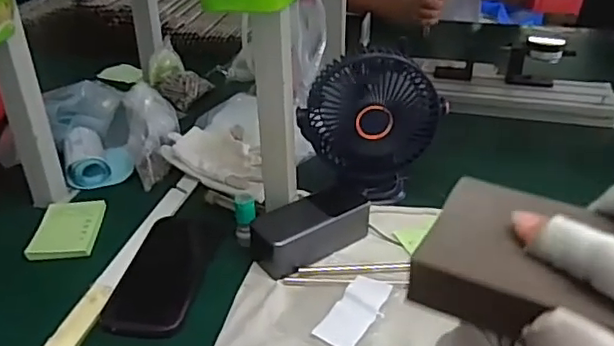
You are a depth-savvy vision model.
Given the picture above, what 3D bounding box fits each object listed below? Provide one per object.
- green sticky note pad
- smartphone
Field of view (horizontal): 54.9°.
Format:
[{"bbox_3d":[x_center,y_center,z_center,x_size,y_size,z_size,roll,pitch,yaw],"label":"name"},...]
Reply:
[{"bbox_3d":[-0.278,0.065,0.688,0.068,0.011,0.108,-4,32,-5],"label":"green sticky note pad"},{"bbox_3d":[-0.148,0.103,0.622,0.081,0.008,0.176,3,32,6],"label":"smartphone"}]

